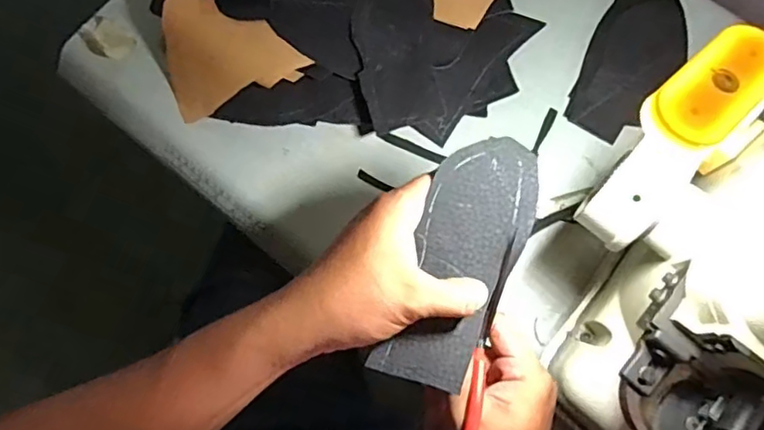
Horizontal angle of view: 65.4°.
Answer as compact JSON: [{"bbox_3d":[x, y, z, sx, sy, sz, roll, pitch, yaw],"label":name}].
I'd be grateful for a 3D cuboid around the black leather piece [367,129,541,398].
[{"bbox_3d":[0.054,0.030,0.395,0.071,0.016,0.168,21,82,-6],"label":"black leather piece"}]

